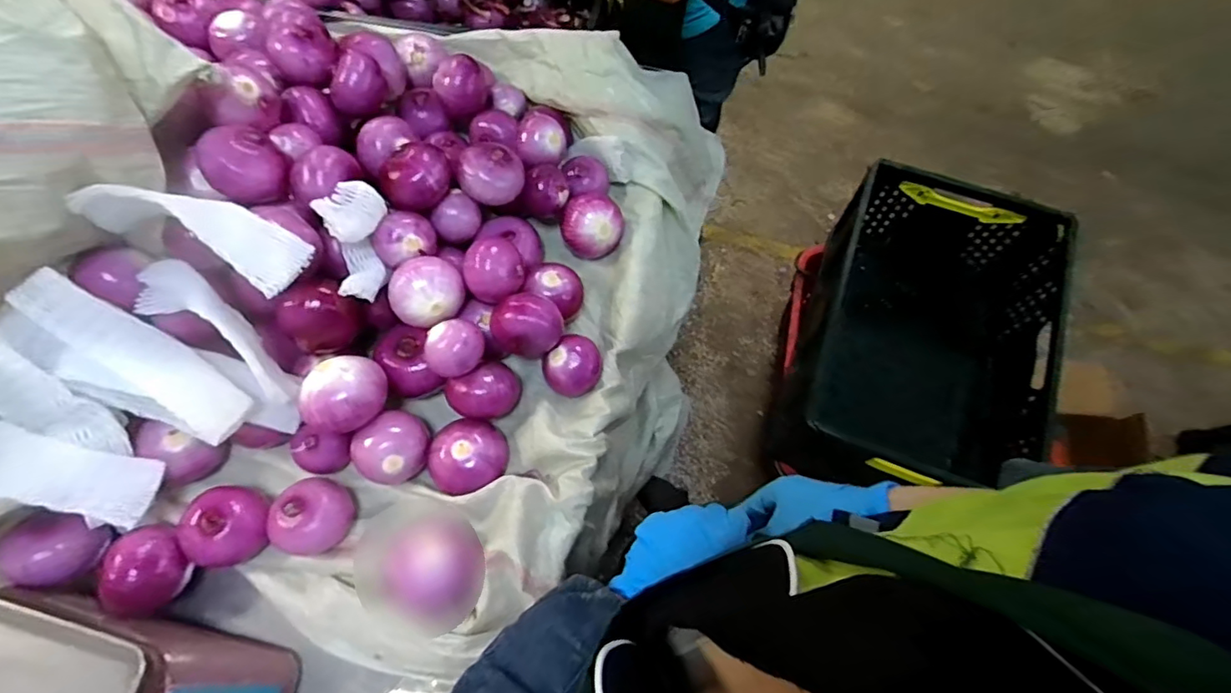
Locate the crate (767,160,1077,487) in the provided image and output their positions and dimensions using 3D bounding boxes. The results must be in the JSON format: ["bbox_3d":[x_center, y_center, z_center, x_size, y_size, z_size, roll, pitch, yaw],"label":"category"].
[{"bbox_3d":[0.615,-0.019,1.195,0.439,0.329,0.650,15,72,6],"label":"crate"}]

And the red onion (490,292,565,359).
[{"bbox_3d":[-0.105,-0.025,0.679,0.069,0.059,0.073,0,71,1],"label":"red onion"}]

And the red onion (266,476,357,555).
[{"bbox_3d":[-0.354,0.196,0.659,0.079,0.060,0.080,2,71,2],"label":"red onion"}]

